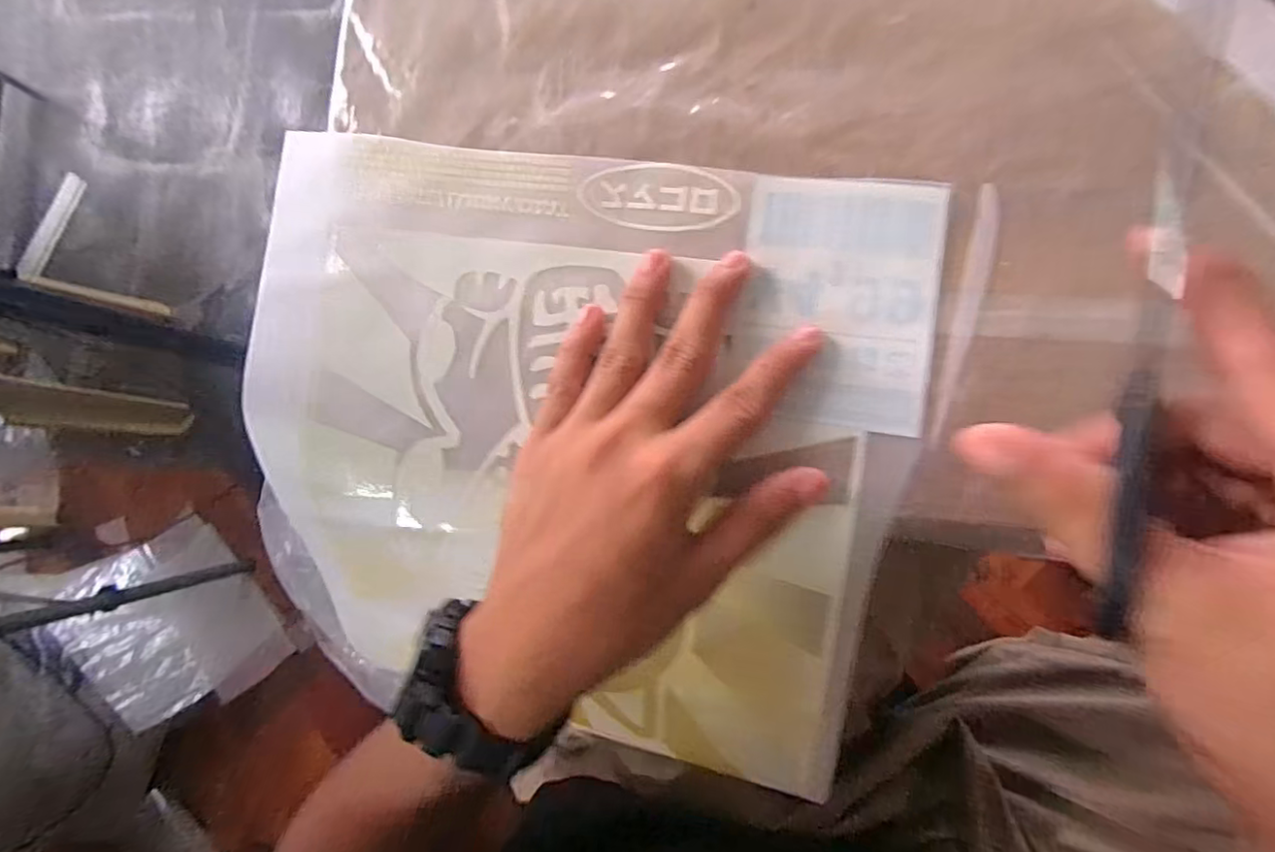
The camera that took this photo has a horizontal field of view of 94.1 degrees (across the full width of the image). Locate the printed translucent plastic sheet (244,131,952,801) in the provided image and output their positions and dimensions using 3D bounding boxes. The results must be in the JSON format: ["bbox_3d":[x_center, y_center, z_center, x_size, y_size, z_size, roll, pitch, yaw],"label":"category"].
[{"bbox_3d":[-0.036,0.015,0.277,0.295,0.067,0.260,9,87,9],"label":"printed translucent plastic sheet"}]

